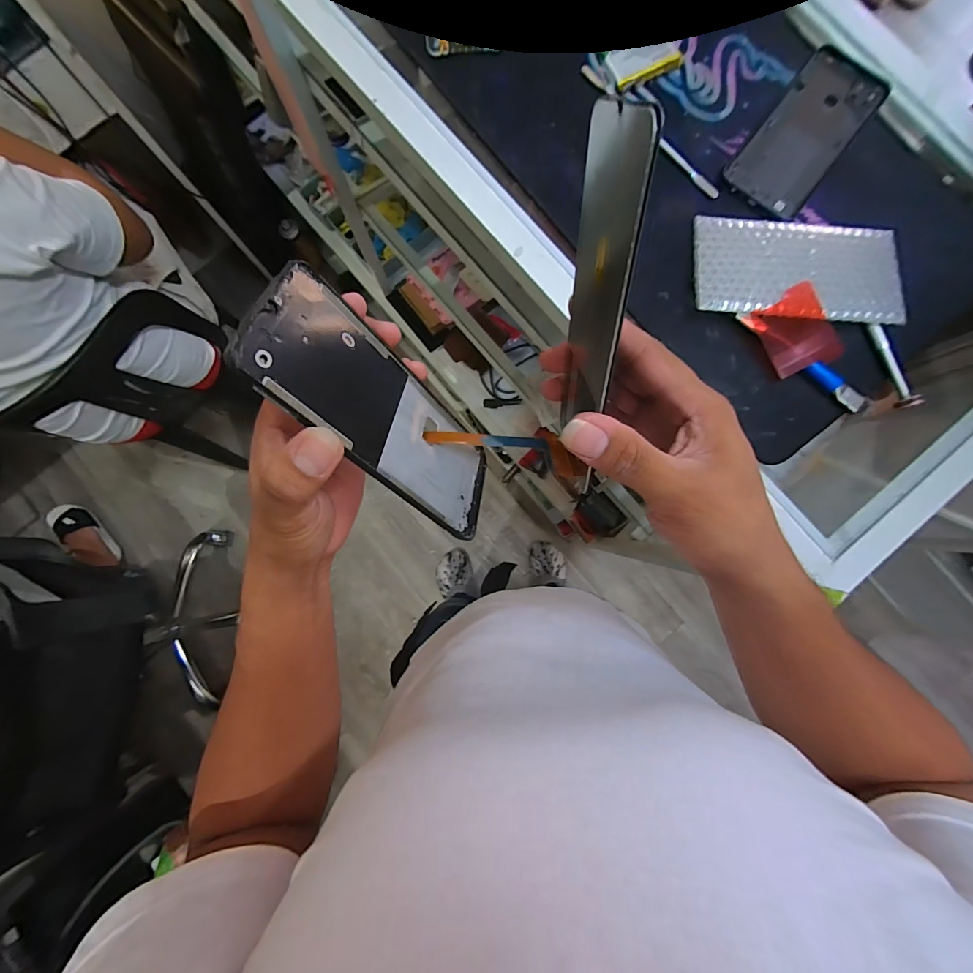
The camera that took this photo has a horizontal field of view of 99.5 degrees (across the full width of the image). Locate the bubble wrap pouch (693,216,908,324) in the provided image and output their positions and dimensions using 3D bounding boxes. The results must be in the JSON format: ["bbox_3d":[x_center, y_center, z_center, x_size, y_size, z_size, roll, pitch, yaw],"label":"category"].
[{"bbox_3d":[0.254,-0.179,0.340,0.160,0.016,0.081,5,85,0],"label":"bubble wrap pouch"}]

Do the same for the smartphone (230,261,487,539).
[{"bbox_3d":[-0.050,-0.036,0.223,0.004,0.158,0.072,-14,52,31],"label":"smartphone"}]

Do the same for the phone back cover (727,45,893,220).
[{"bbox_3d":[0.278,-0.309,0.359,0.071,0.009,0.158,39,86,2],"label":"phone back cover"}]

